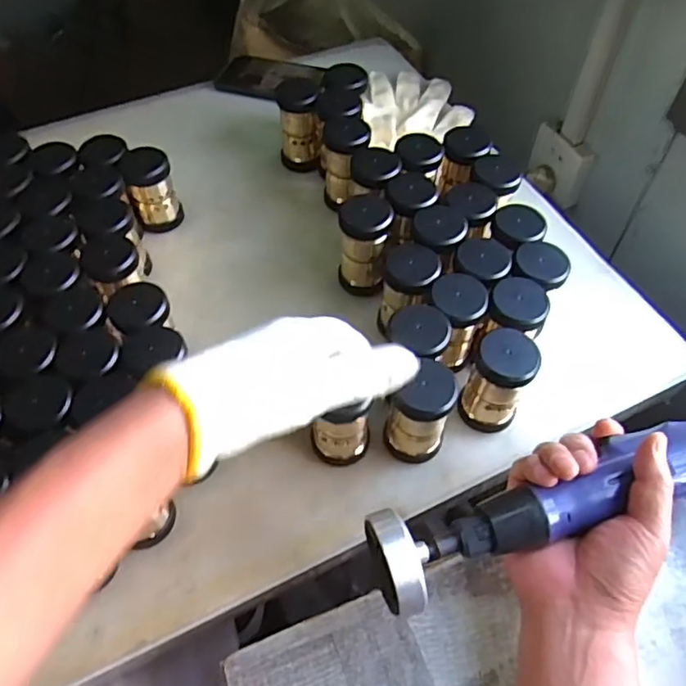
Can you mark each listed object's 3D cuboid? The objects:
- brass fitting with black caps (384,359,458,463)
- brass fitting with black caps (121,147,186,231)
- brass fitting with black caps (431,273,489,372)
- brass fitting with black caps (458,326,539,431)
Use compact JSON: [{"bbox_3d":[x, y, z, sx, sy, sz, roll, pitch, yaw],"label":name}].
[{"bbox_3d":[0.055,0.052,0.440,0.047,0.086,0.041,5,54,4],"label":"brass fitting with black caps"},{"bbox_3d":[-0.187,-0.150,0.591,0.044,0.074,0.039,-14,55,-10],"label":"brass fitting with black caps"},{"bbox_3d":[0.088,-0.015,0.482,0.045,0.079,0.041,0,54,0],"label":"brass fitting with black caps"},{"bbox_3d":[0.119,0.033,0.457,0.043,0.088,0.044,36,61,23],"label":"brass fitting with black caps"}]

